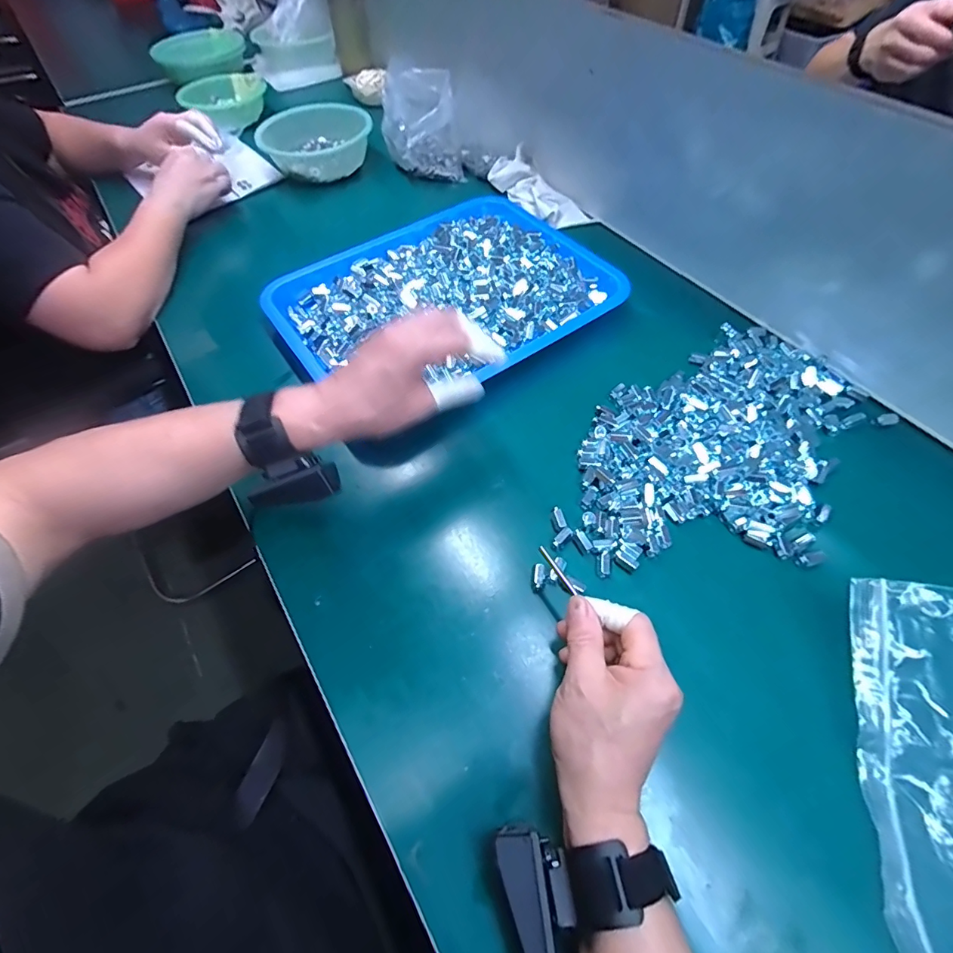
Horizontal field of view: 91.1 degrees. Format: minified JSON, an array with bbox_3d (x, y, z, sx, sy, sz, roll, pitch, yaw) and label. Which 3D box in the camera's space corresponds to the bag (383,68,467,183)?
[{"bbox_3d":[-0.092,-0.573,0.767,0.115,0.116,0.137,-14,58,-8],"label":"bag"}]

